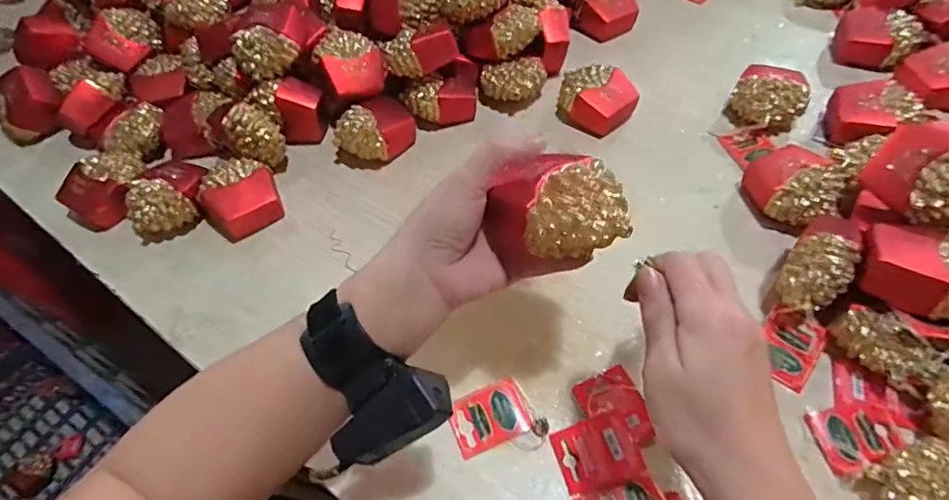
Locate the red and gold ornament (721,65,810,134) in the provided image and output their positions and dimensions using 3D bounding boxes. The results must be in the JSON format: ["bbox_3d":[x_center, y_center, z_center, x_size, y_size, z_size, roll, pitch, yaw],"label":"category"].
[{"bbox_3d":[0.316,-0.159,0.544,0.071,0.046,0.067,-2,57,3],"label":"red and gold ornament"}]

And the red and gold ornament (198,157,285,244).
[{"bbox_3d":[-0.244,-0.057,0.519,0.075,0.041,0.073,-32,60,-16],"label":"red and gold ornament"}]

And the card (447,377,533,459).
[{"bbox_3d":[0.012,0.133,0.399,0.063,0.004,0.043,-22,65,-7],"label":"card"}]

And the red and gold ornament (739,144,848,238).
[{"bbox_3d":[0.308,-0.059,0.482,0.068,0.047,0.085,-11,56,-2],"label":"red and gold ornament"}]

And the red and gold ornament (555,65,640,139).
[{"bbox_3d":[0.135,-0.169,0.567,0.071,0.050,0.071,-32,60,-16],"label":"red and gold ornament"}]

